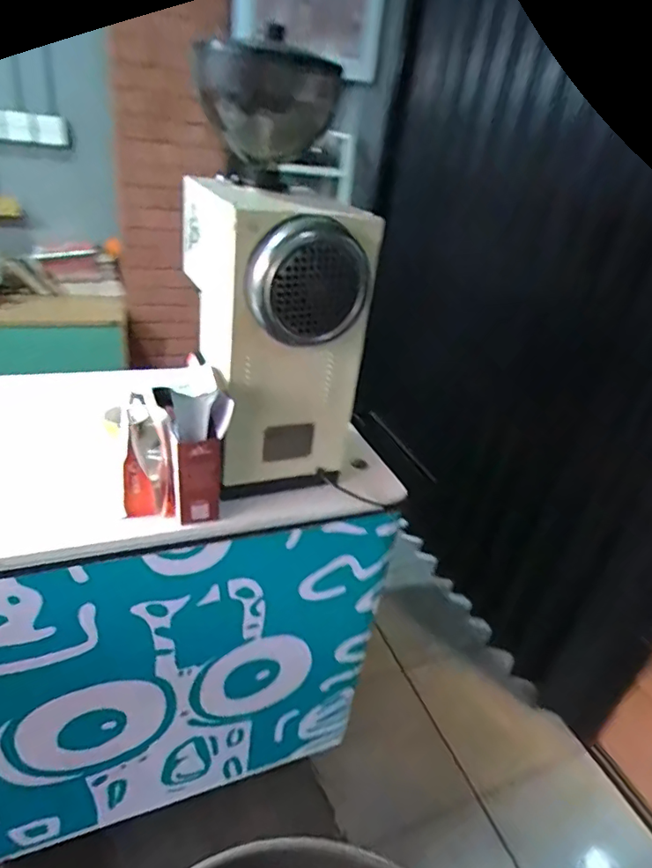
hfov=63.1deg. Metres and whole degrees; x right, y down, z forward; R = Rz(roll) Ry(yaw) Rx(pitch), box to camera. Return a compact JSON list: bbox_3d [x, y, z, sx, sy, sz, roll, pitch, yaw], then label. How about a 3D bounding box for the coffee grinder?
[{"bbox_3d":[-0.087,-0.243,0.860,0.229,0.602,0.332,-6,33,-20],"label":"coffee grinder"}]

